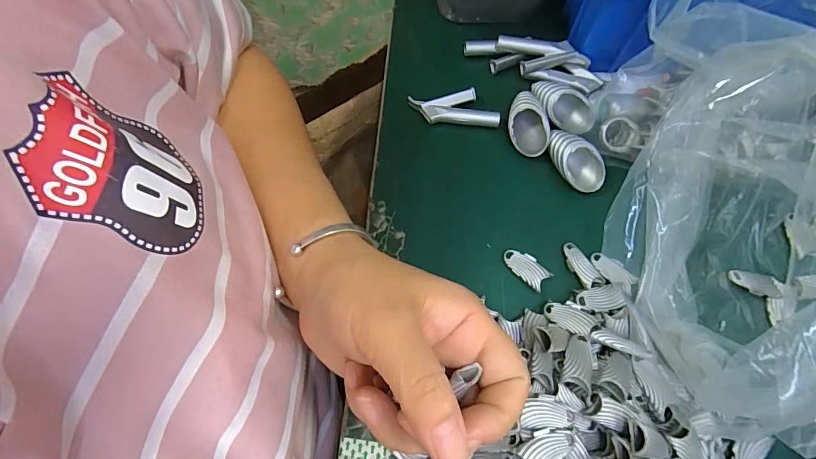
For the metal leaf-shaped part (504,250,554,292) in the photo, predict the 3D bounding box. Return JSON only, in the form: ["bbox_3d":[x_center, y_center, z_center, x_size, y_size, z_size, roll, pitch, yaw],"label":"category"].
[{"bbox_3d":[0.074,0.023,0.262,0.030,0.004,0.015,42,76,15],"label":"metal leaf-shaped part"}]

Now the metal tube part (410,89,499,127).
[{"bbox_3d":[0.033,-0.086,0.300,0.063,0.013,0.024,5,70,3],"label":"metal tube part"}]

